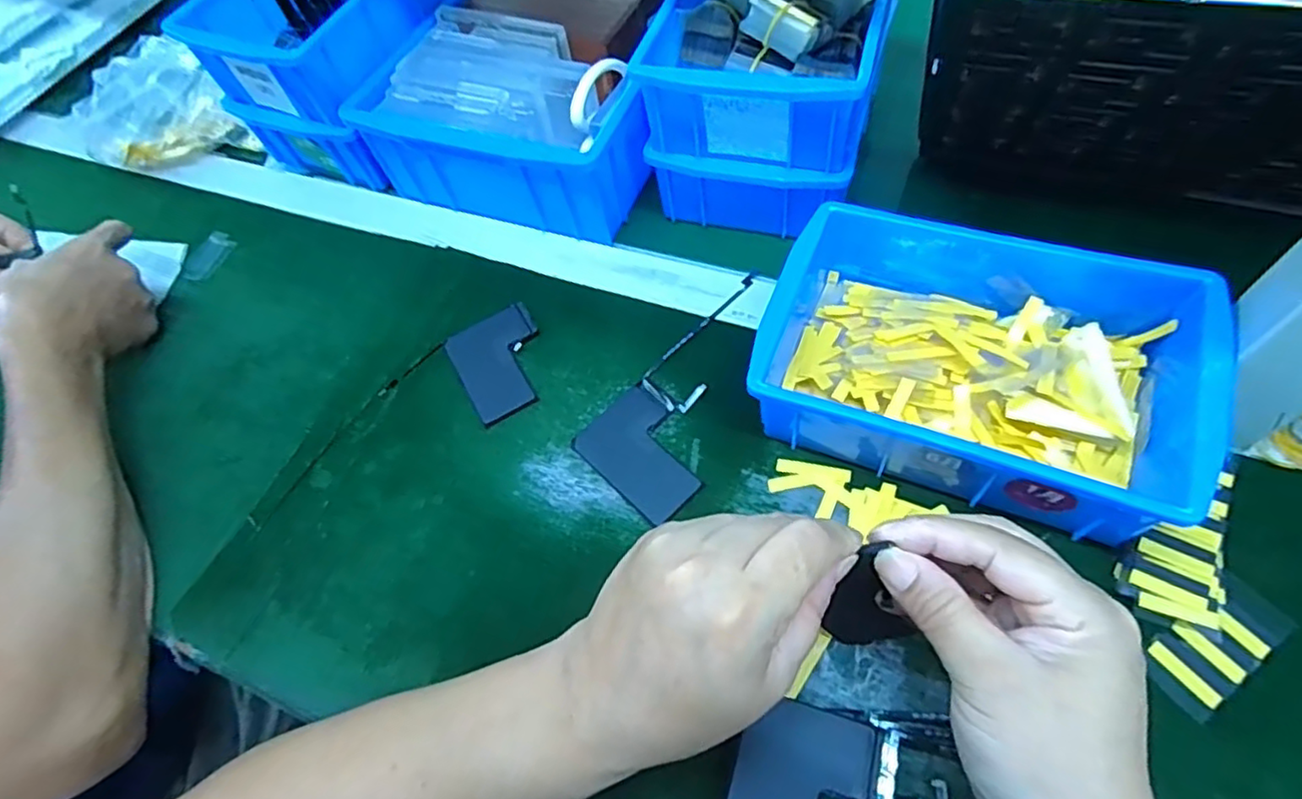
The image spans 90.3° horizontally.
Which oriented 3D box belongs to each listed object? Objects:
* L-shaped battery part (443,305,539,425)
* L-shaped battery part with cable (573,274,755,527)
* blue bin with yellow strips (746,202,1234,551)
[{"bbox_3d":[-0.095,-0.024,0.419,0.059,0.005,0.076,-30,61,-9],"label":"L-shaped battery part"},{"bbox_3d":[0.033,-0.003,0.393,0.077,0.006,0.159,38,72,25],"label":"L-shaped battery part with cable"},{"bbox_3d":[0.170,-0.024,0.350,0.201,0.075,0.150,19,65,18],"label":"blue bin with yellow strips"}]

